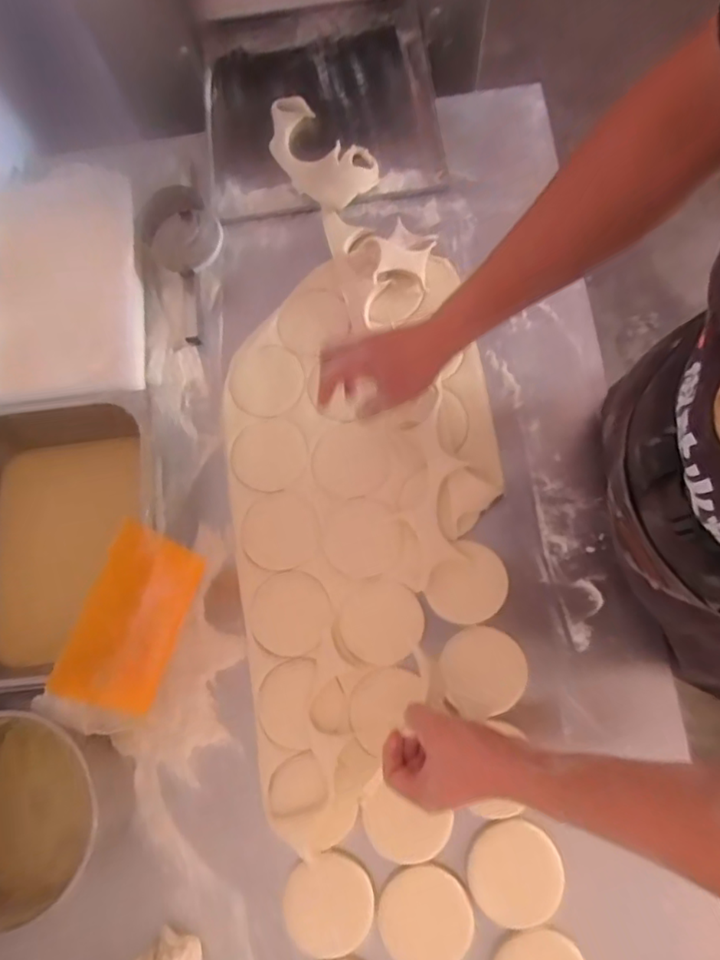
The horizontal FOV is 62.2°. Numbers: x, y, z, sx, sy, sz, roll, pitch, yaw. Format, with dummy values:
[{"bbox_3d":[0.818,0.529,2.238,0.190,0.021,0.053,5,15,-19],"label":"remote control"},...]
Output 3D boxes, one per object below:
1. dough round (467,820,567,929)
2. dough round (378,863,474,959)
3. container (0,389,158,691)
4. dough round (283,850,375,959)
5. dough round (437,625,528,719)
[{"bbox_3d":[0.162,0.410,0.622,0.095,0.007,0.097,-1,75,5],"label":"dough round"},{"bbox_3d":[0.067,0.453,0.616,0.093,0.004,0.094,-1,75,5],"label":"dough round"},{"bbox_3d":[-0.363,0.072,0.707,0.251,0.097,0.324,-7,75,4],"label":"container"},{"bbox_3d":[-0.034,0.448,0.630,0.089,0.009,0.099,35,81,13],"label":"dough round"},{"bbox_3d":[0.134,0.207,0.653,0.094,0.005,0.090,1,60,-1],"label":"dough round"}]

